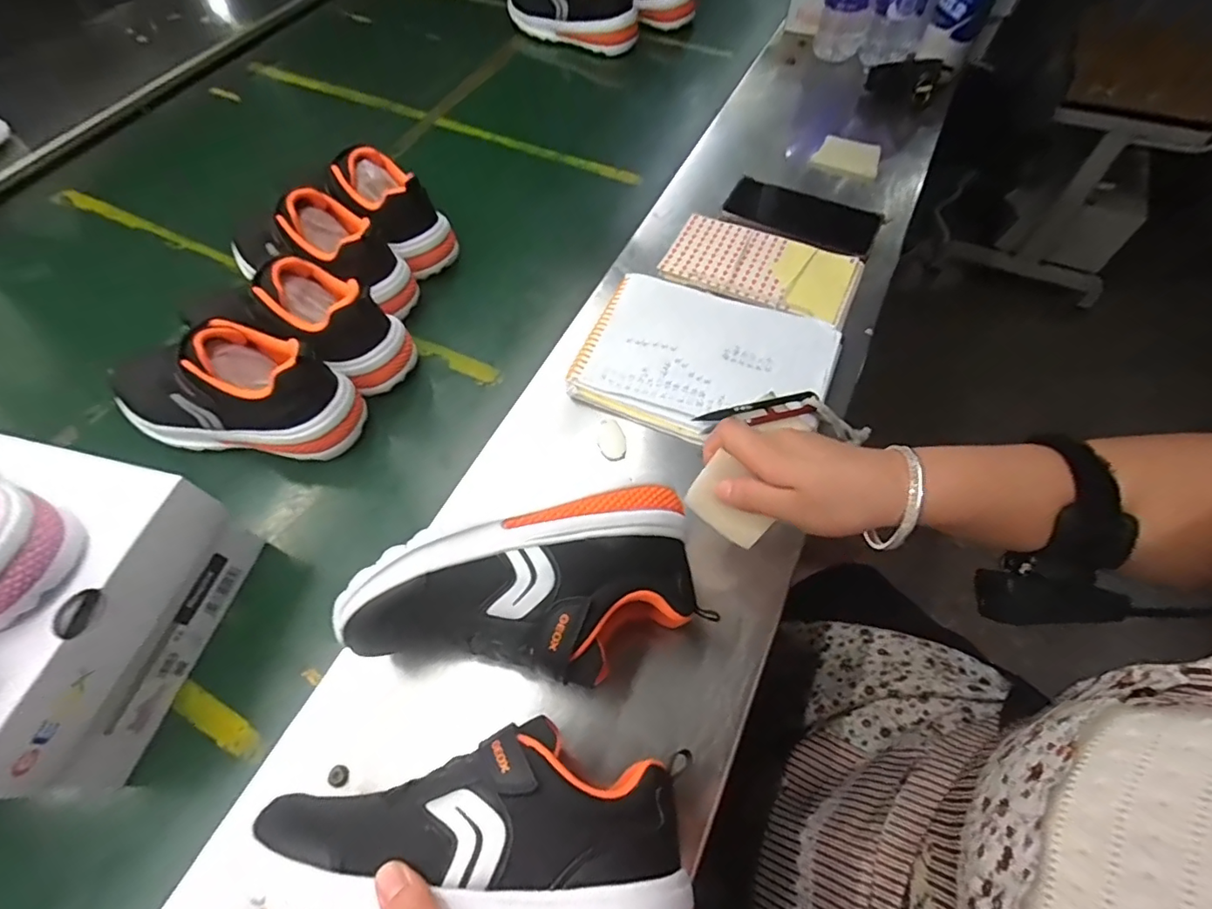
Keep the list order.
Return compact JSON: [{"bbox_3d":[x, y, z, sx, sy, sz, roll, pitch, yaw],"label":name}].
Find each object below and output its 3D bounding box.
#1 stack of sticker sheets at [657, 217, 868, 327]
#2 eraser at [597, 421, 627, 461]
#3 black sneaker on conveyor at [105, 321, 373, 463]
[{"bbox_3d":[0.154,-0.192,0.551,0.183,0.012,0.099,23,57,19],"label":"stack of sticker sheets"},{"bbox_3d":[0.005,-0.011,0.458,0.023,0.009,0.034,-4,52,0],"label":"eraser"},{"bbox_3d":[-0.333,-0.059,0.471,0.218,0.102,0.070,5,52,6],"label":"black sneaker on conveyor"}]

